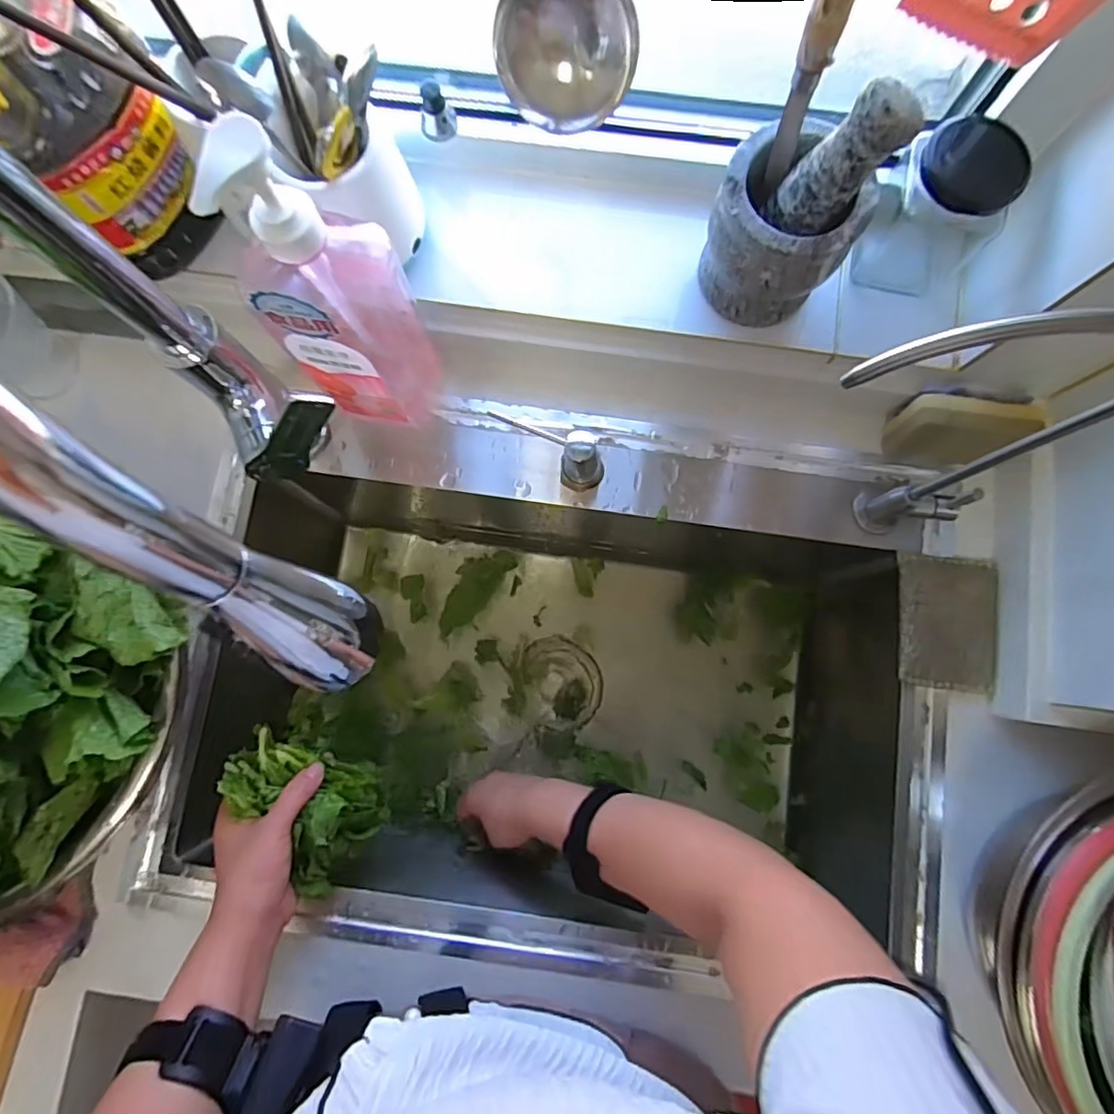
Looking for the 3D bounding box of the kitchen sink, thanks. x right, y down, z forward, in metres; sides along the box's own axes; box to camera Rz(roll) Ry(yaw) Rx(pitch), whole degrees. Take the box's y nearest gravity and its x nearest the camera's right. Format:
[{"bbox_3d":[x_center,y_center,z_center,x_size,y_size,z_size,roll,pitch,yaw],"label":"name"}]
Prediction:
[{"bbox_3d":[0.035,0.117,0.628,0.629,0.212,0.471,7,82,1],"label":"kitchen sink"}]

